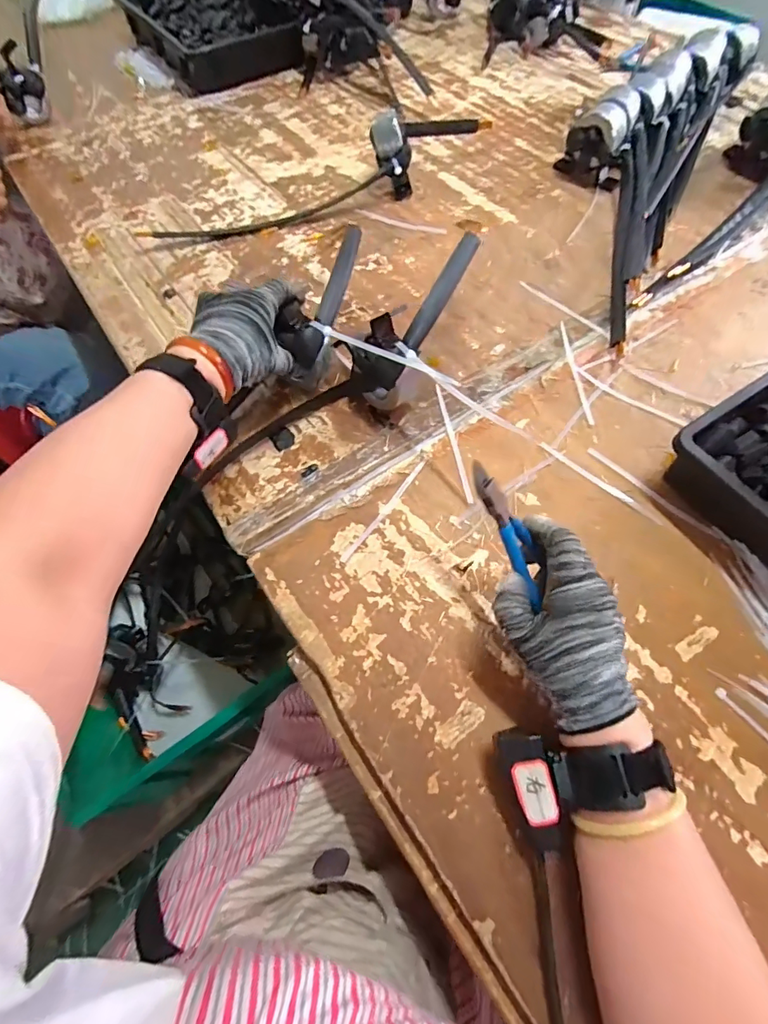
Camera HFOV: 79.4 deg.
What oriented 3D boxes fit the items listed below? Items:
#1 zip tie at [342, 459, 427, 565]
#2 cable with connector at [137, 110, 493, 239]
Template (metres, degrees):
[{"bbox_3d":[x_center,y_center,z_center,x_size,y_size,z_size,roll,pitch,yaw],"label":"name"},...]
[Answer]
[{"bbox_3d":[0.002,-0.003,0.447,0.009,0.004,0.131,34,68,16],"label":"zip tie"},{"bbox_3d":[-0.101,-0.463,0.636,0.487,0.084,0.069,-19,65,-9],"label":"cable with connector"}]

